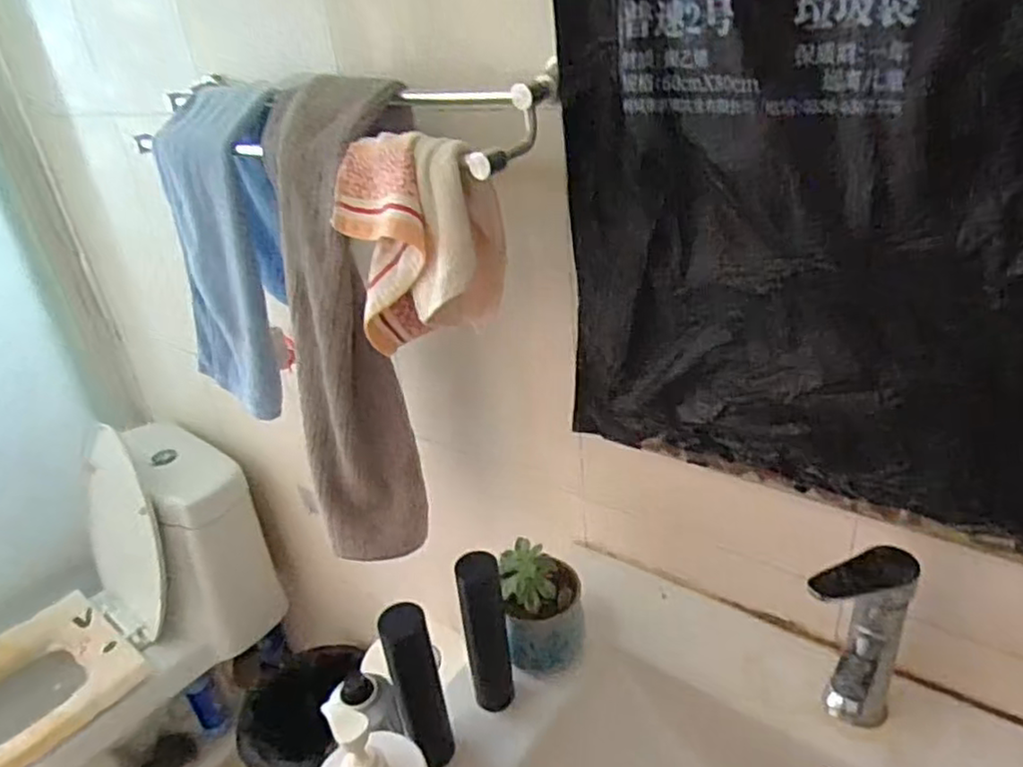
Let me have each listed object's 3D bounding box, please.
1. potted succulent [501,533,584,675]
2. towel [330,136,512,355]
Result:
[{"bbox_3d":[0.035,0.240,0.725,0.082,0.121,0.082,-4,29,2],"label":"potted succulent"},{"bbox_3d":[-0.089,-0.122,0.644,0.151,0.196,0.100,6,31,20],"label":"towel"}]

